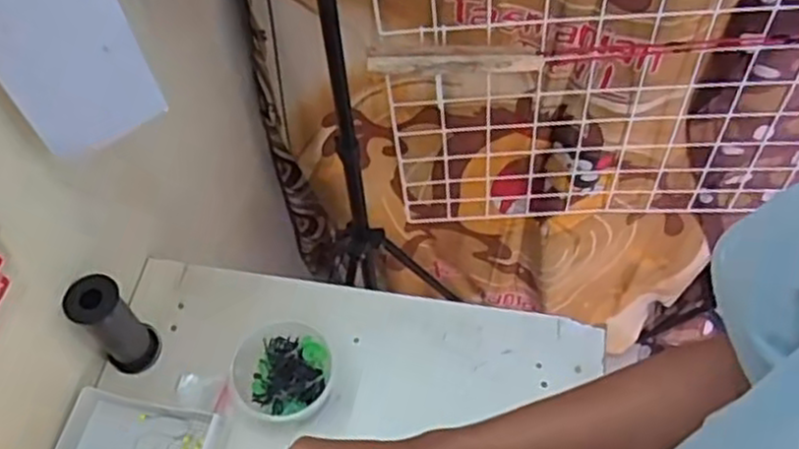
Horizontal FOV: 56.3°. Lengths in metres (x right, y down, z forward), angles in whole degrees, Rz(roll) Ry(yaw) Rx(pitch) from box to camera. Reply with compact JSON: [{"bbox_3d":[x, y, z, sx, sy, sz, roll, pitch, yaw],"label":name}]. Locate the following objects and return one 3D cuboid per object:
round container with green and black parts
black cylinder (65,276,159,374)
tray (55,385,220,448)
[{"bbox_3d":[-0.114,0.142,0.721,0.089,0.037,0.094,-1,57,2],"label":"round container with green and black parts"},{"bbox_3d":[-0.274,0.099,0.723,0.049,0.131,0.042,-38,63,-20],"label":"black cylinder"},{"bbox_3d":[-0.242,0.204,0.695,0.135,0.033,0.085,9,58,8],"label":"tray"}]

